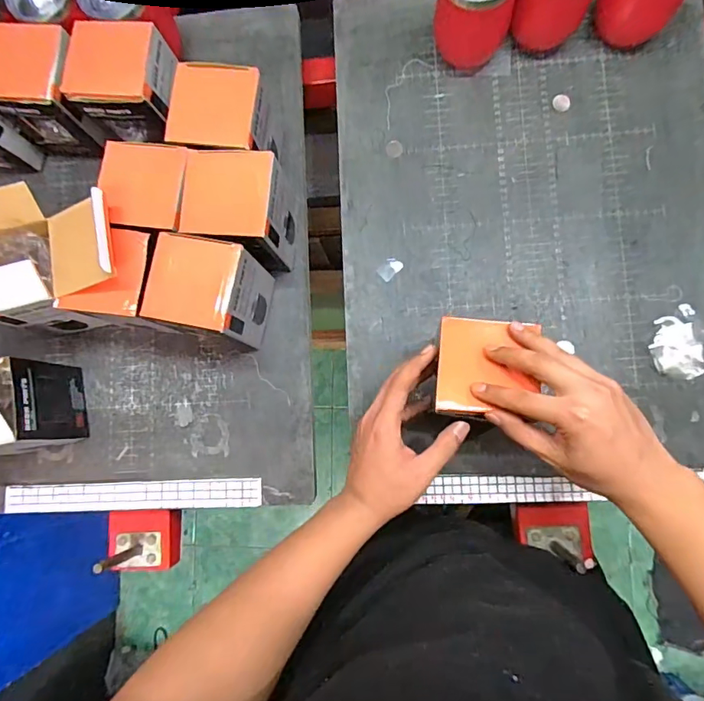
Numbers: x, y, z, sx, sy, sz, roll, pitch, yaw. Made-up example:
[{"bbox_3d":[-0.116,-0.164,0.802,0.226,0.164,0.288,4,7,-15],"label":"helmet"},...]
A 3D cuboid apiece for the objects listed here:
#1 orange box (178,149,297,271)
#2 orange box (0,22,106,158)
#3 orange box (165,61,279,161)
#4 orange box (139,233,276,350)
[{"bbox_3d":[-0.120,-0.152,0.538,0.093,0.124,0.085,5,84,6],"label":"orange box"},{"bbox_3d":[-0.360,-0.307,0.583,0.115,0.107,0.089,2,84,6],"label":"orange box"},{"bbox_3d":[-0.139,-0.247,0.554,0.094,0.120,0.088,6,84,7],"label":"orange box"},{"bbox_3d":[-0.152,-0.062,0.539,0.099,0.121,0.092,12,85,7],"label":"orange box"}]

